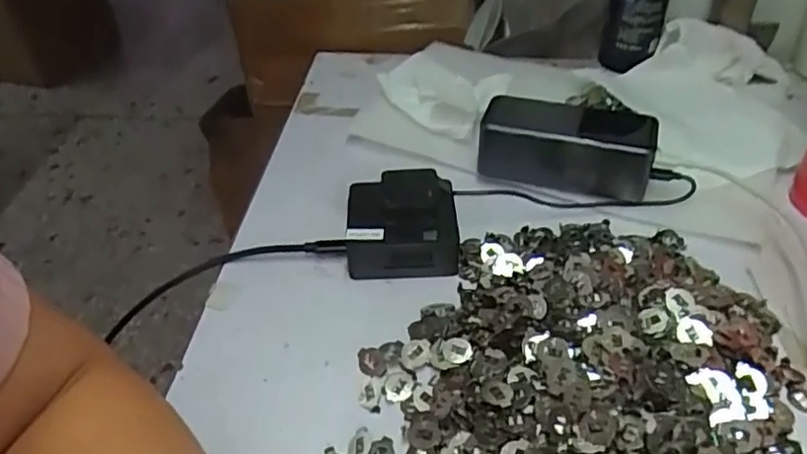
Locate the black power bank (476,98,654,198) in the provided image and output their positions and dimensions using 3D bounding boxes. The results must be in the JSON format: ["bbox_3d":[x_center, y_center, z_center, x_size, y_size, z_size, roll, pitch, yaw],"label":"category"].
[{"bbox_3d":[0.130,-0.064,0.498,0.127,0.051,0.062,15,44,18],"label":"black power bank"}]

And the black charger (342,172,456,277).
[{"bbox_3d":[-0.002,-0.005,0.447,0.075,0.039,0.076,-3,41,-2],"label":"black charger"}]

